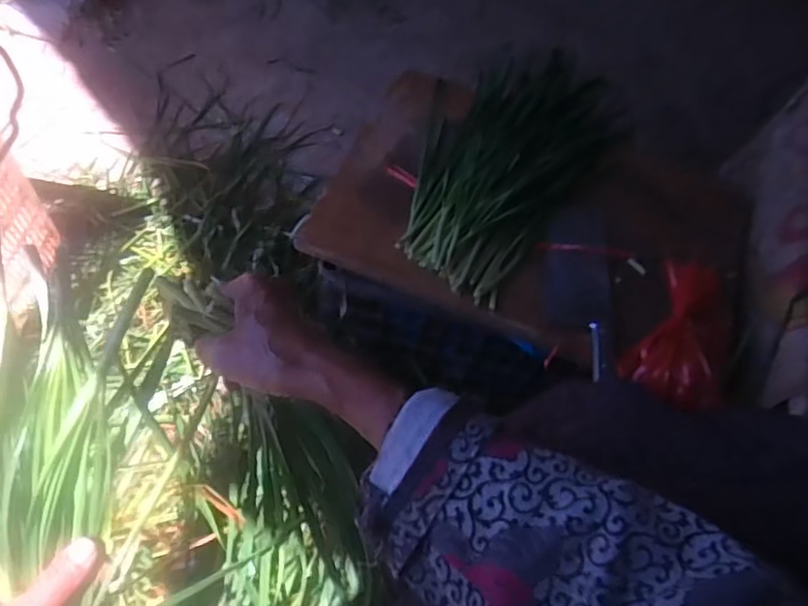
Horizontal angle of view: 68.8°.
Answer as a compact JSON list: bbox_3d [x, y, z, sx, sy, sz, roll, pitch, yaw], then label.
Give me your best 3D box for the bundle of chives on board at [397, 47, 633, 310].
[{"bbox_3d":[0.146,-0.216,0.805,0.221,0.081,0.491,34,63,13],"label":"bundle of chives on board"}]

